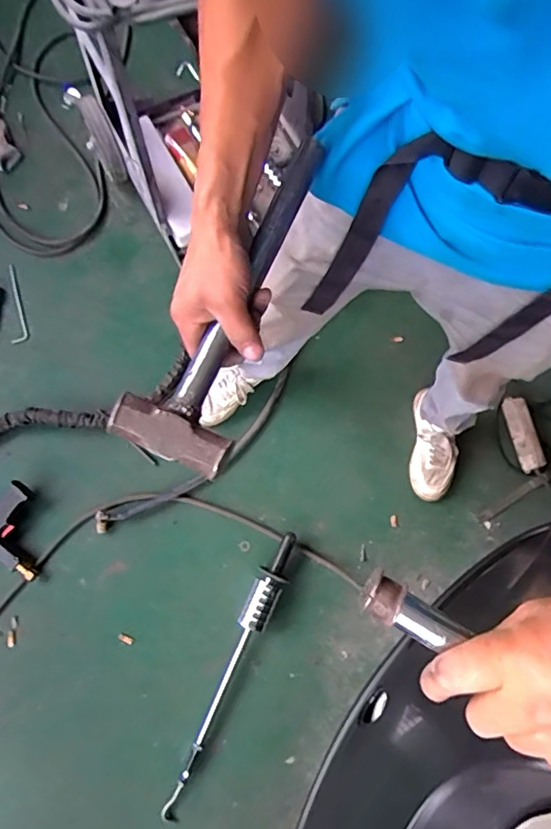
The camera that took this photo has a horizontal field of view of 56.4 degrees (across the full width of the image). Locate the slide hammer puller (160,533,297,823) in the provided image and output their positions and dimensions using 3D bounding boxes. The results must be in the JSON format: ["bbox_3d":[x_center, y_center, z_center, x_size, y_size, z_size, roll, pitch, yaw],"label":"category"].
[{"bbox_3d":[-0.097,0.557,1.112,0.062,0.051,0.637,24,77,2],"label":"slide hammer puller"}]

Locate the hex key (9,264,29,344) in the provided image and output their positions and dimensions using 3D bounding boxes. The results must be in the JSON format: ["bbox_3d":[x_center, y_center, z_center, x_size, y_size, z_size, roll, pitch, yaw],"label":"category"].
[{"bbox_3d":[-0.635,-0.268,1.255,0.035,0.015,0.184,-9,90,-1],"label":"hex key"}]

